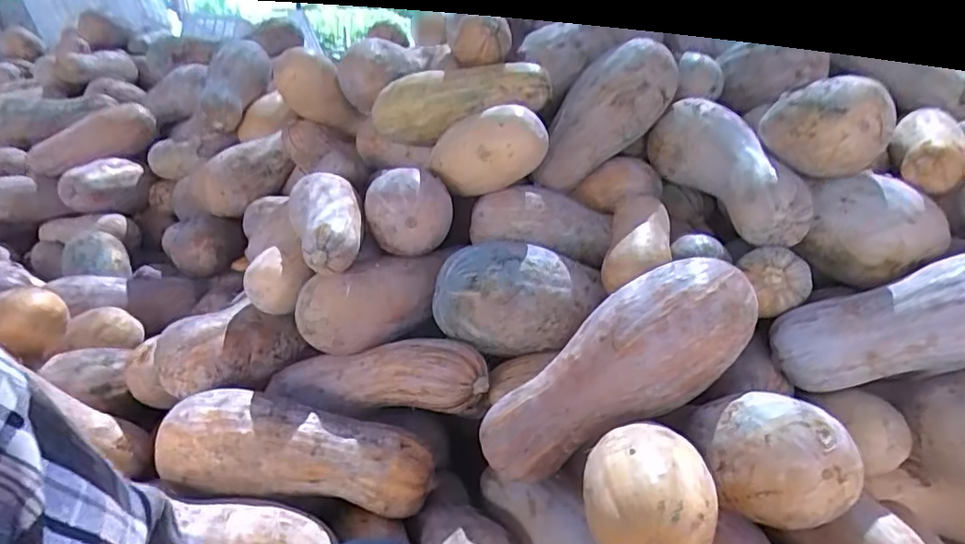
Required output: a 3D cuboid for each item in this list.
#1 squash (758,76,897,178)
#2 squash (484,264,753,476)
[{"bbox_3d":[0.591,-0.253,1.047,0.195,0.145,0.174,5,22,24],"label":"squash"},{"bbox_3d":[0.199,0.141,0.883,0.458,0.138,0.139,-35,24,-3],"label":"squash"}]

